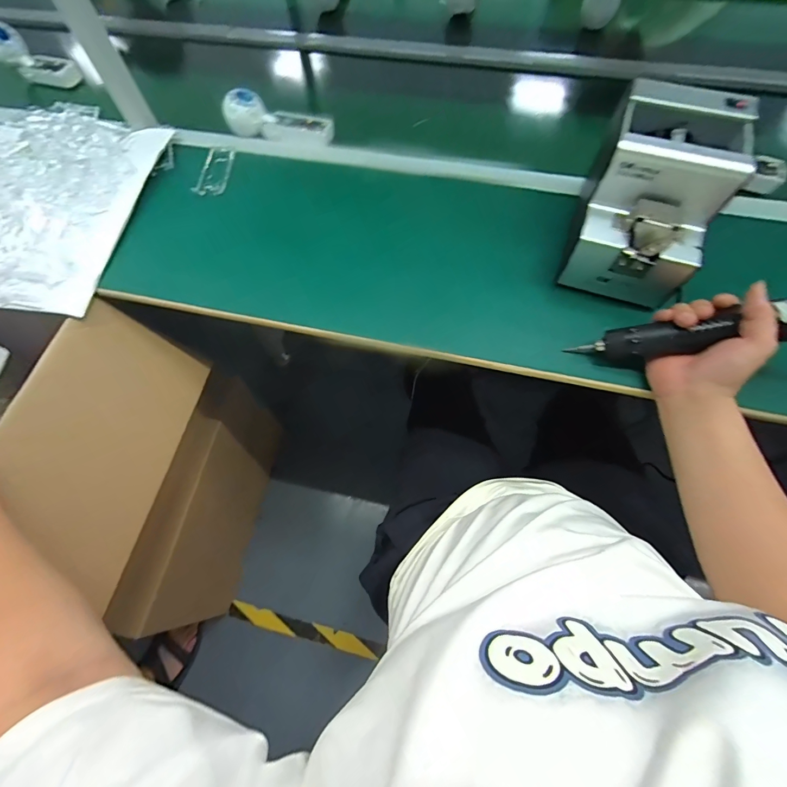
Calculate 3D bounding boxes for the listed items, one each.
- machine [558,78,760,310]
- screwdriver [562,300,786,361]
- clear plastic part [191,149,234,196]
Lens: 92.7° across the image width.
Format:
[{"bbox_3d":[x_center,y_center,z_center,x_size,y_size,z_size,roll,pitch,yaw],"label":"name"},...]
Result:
[{"bbox_3d":[0.292,-0.217,0.431,0.133,0.153,0.170,23,68,12],"label":"machine"},{"bbox_3d":[0.311,-0.061,0.388,0.226,0.039,0.028,-7,63,27],"label":"screwdriver"},{"bbox_3d":[-0.271,-0.348,0.582,0.044,0.012,0.114,3,66,3],"label":"clear plastic part"}]

